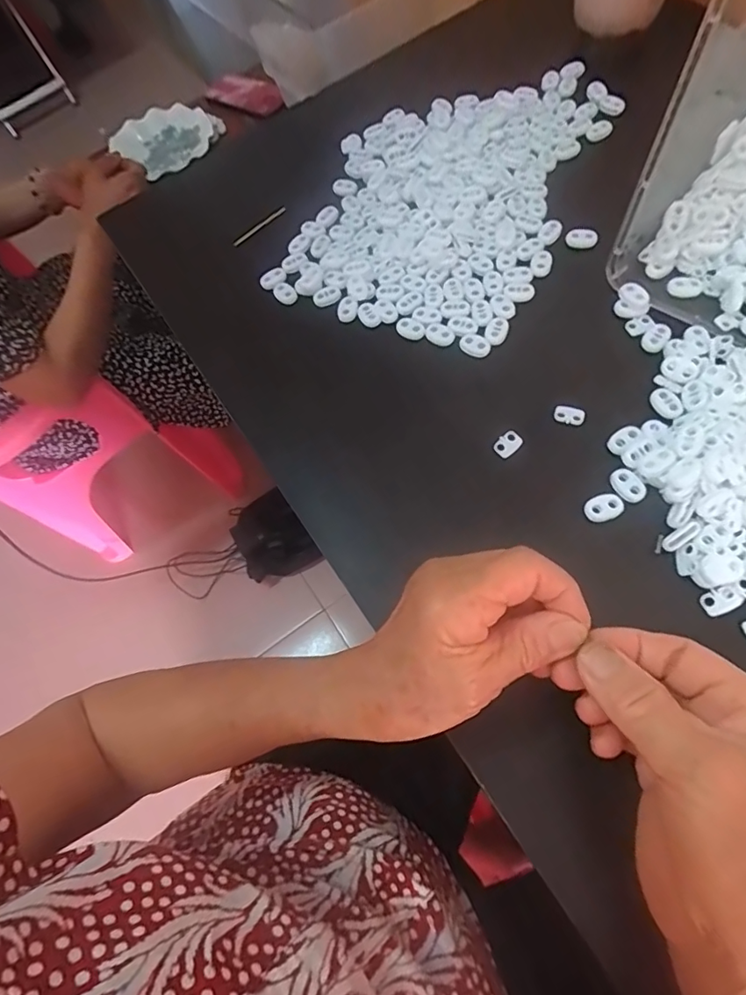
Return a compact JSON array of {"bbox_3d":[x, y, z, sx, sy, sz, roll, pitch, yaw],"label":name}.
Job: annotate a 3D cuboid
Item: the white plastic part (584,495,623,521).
[{"bbox_3d":[0.141,0.006,0.308,0.023,0.008,0.014,-16,66,3],"label":"white plastic part"}]

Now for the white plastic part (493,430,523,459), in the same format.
[{"bbox_3d":[0.090,-0.035,0.336,0.018,0.007,0.013,-43,67,-9],"label":"white plastic part"}]

